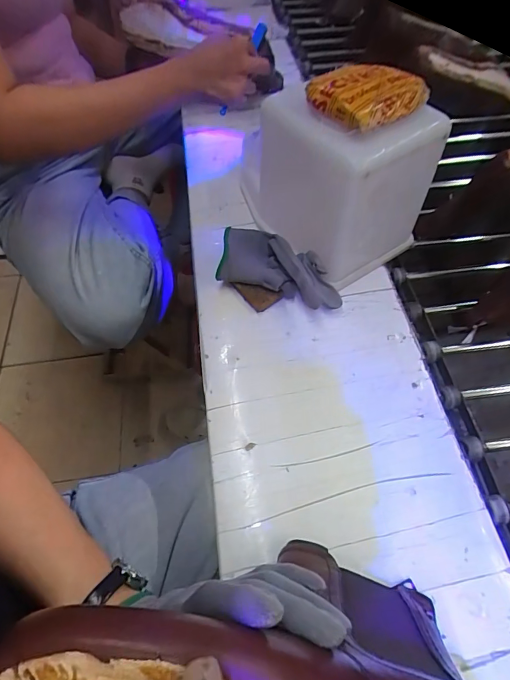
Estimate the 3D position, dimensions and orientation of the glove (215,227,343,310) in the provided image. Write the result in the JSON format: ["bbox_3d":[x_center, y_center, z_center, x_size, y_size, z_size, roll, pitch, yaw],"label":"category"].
[{"bbox_3d":[0.028,-0.078,0.462,0.152,0.043,0.070,23,62,15],"label":"glove"}]

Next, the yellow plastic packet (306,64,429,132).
[{"bbox_3d":[0.102,-0.224,0.367,0.080,0.019,0.085,38,66,22],"label":"yellow plastic packet"}]

